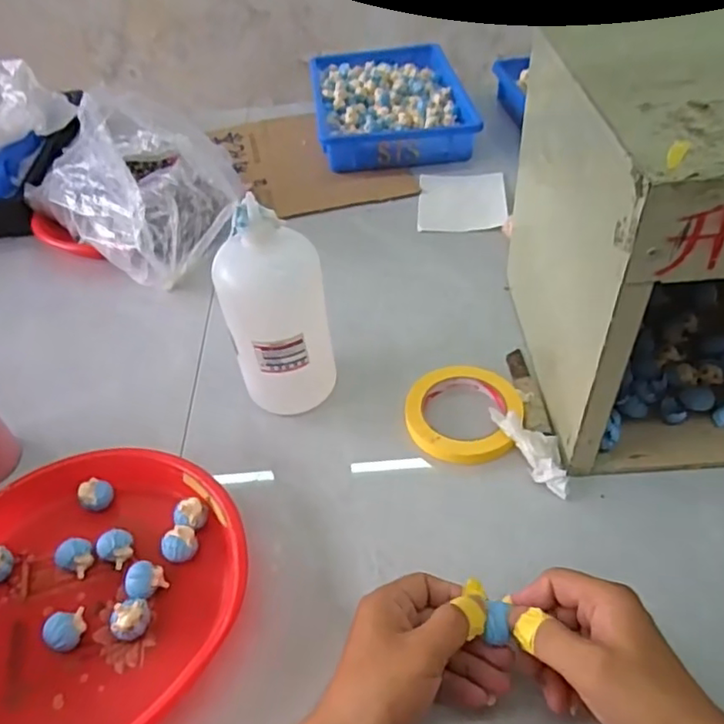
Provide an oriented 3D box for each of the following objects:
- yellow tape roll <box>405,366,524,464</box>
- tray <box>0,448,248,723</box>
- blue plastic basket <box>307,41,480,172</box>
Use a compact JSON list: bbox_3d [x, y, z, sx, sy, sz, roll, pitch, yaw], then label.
[{"bbox_3d":[0.096,0.048,0.577,0.106,0.016,0.106,-4,45,4],"label":"yellow tape roll"},{"bbox_3d":[-0.218,0.180,0.471,0.241,0.040,0.245,22,52,26],"label":"tray"},{"bbox_3d":[0.046,-0.442,1.046,0.243,0.061,0.380,-8,45,-1],"label":"blue plastic basket"}]

